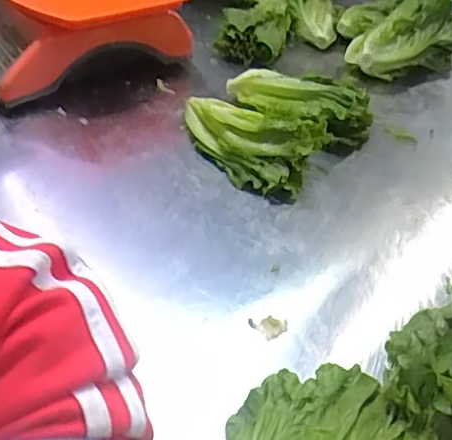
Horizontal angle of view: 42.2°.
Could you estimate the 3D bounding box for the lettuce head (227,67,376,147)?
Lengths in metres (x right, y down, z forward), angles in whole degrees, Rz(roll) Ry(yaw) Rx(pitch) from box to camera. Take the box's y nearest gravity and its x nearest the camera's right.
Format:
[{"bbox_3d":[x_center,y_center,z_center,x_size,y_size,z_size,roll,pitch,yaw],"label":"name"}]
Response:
[{"bbox_3d":[0.091,-0.157,0.779,0.186,0.065,0.092,30,47,25],"label":"lettuce head"}]

